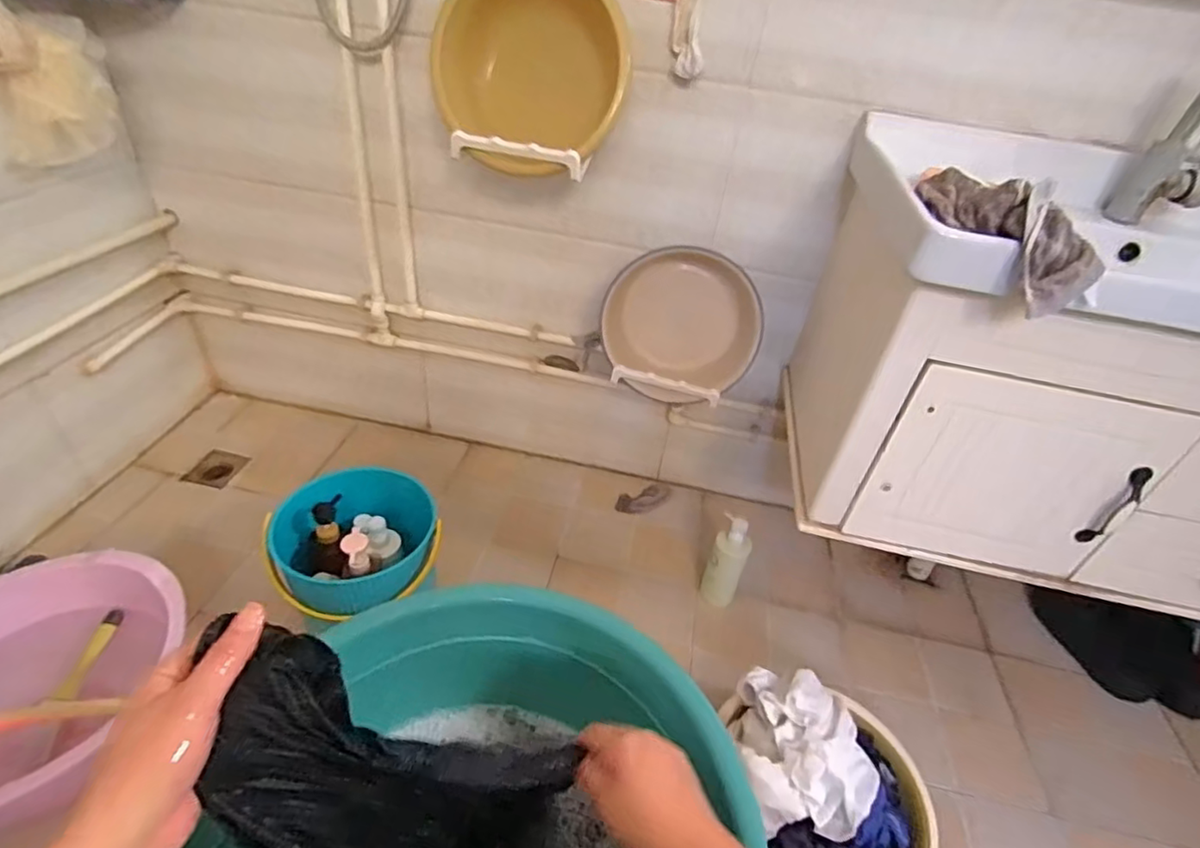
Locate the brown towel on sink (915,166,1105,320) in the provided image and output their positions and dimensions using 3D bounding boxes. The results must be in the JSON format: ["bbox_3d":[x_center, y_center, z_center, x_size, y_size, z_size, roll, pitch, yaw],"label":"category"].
[{"bbox_3d":[0.426,-0.215,0.654,0.077,0.089,0.213,-9,41,-20],"label":"brown towel on sink"}]

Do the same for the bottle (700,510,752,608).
[{"bbox_3d":[0.250,0.277,1.198,0.070,0.206,0.065,20,40,14],"label":"bottle"}]

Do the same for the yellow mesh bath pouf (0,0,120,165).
[{"bbox_3d":[-0.901,-0.572,0.987,0.058,0.270,0.176,22,34,30],"label":"yellow mesh bath pouf"}]

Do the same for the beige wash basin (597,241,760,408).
[{"bbox_3d":[0.148,-0.179,1.102,0.282,0.275,0.097,16,23,8],"label":"beige wash basin"}]

